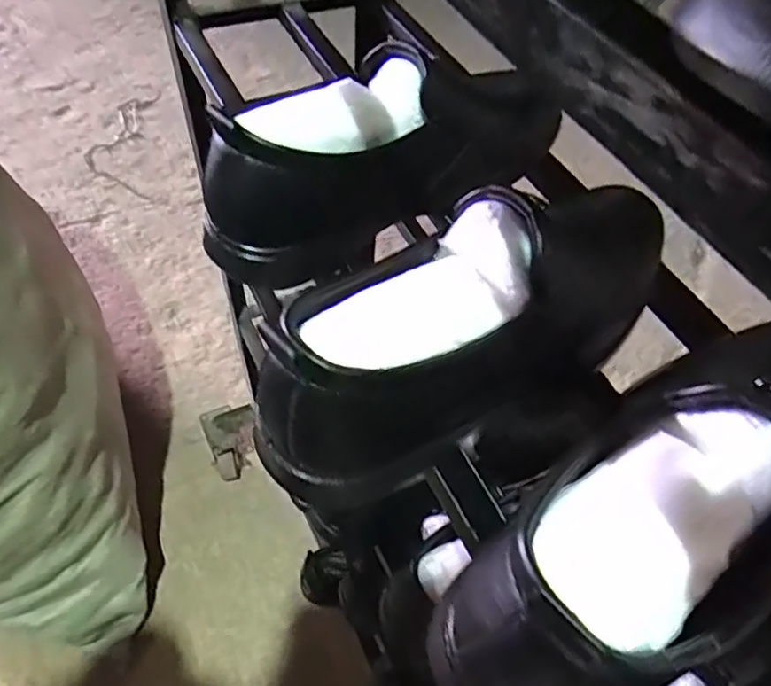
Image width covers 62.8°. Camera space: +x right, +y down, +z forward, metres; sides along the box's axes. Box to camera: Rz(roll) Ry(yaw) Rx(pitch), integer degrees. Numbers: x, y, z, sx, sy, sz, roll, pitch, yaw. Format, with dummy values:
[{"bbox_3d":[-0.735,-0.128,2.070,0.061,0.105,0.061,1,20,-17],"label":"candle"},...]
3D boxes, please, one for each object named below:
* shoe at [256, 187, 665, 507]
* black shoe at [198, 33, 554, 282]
[{"bbox_3d":[0.061,-0.024,0.327,0.273,0.092,0.083,-30,61,-22],"label":"shoe"},{"bbox_3d":[-0.007,-0.125,0.409,0.237,0.090,0.082,-29,61,-22],"label":"black shoe"}]

